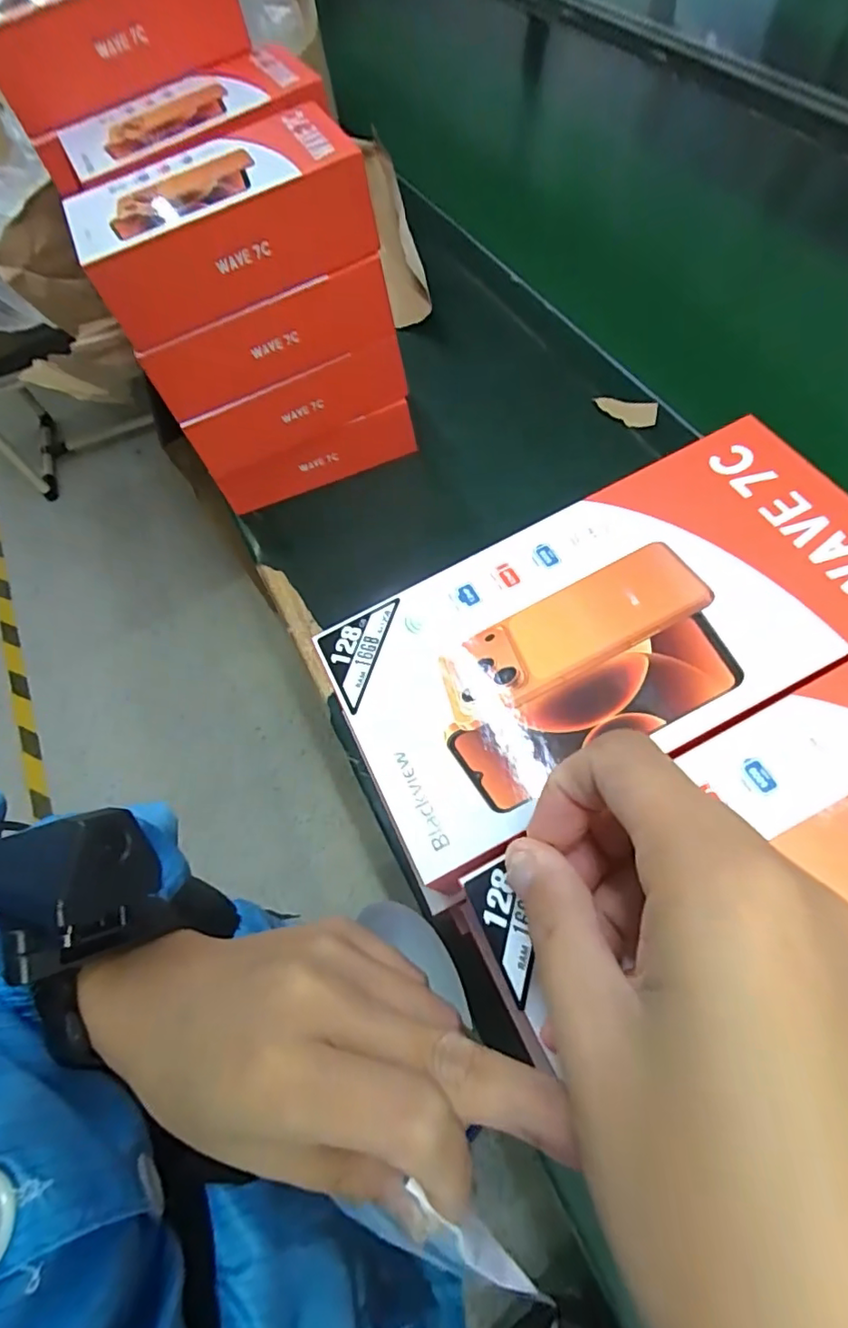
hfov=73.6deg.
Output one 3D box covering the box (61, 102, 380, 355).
[{"bbox_3d":[-0.135,-0.297,0.380,0.187,0.060,0.105,-20,65,-6],"label":"box"}]

